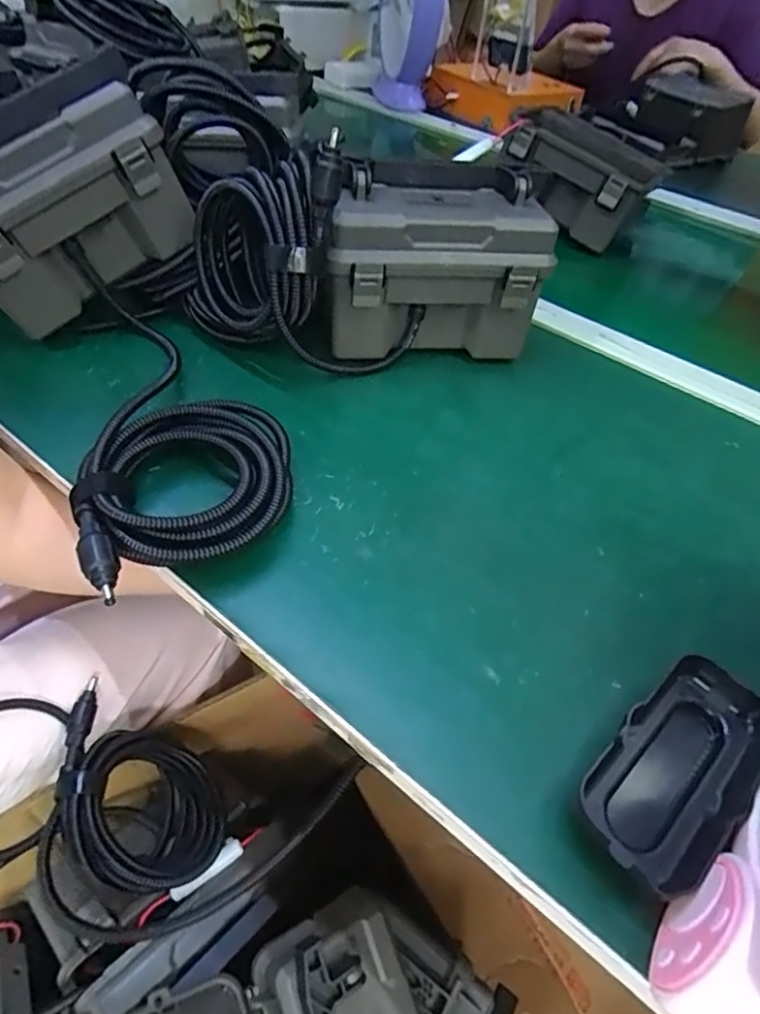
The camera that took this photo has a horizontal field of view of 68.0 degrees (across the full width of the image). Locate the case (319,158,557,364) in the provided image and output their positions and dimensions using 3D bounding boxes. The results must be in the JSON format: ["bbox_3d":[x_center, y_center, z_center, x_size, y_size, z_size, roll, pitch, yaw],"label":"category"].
[{"bbox_3d":[0.034,-0.190,0.451,0.172,0.126,0.096,-2,50,-7],"label":"case"}]

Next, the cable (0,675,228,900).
[{"bbox_3d":[-0.215,0.207,0.417,0.211,0.047,0.124,33,33,-26],"label":"cable"}]

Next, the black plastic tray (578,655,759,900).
[{"bbox_3d":[0.134,0.120,0.255,0.107,0.027,0.055,-35,61,-30],"label":"black plastic tray"}]

